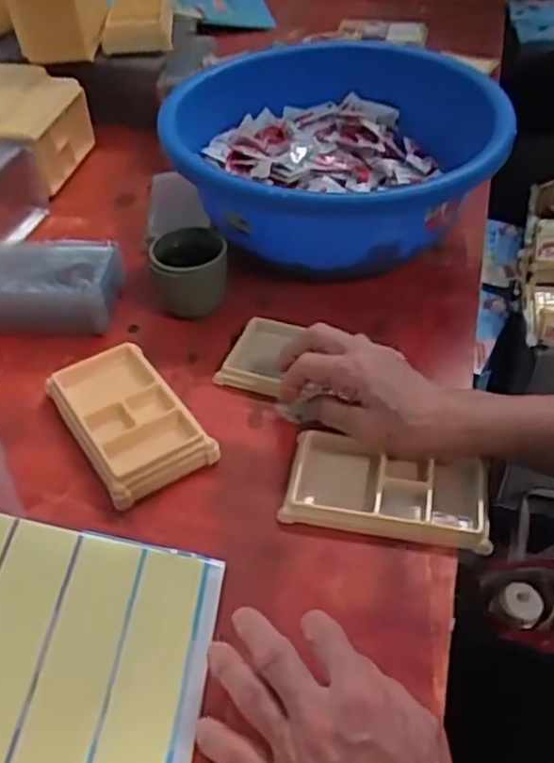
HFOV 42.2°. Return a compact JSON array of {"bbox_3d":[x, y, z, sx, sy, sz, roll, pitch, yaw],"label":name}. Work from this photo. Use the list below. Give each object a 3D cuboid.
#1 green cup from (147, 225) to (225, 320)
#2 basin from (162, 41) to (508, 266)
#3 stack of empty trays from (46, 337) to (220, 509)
[{"bbox_3d":[-0.078,-0.099,0.636,0.066,0.056,0.060,-2,46,2],"label":"green cup"},{"bbox_3d":[0.059,-0.215,0.704,0.301,0.111,0.306,11,47,13],"label":"basin"},{"bbox_3d":[-0.114,0.027,0.544,0.080,0.021,0.140,-28,50,-22],"label":"stack of empty trays"}]

